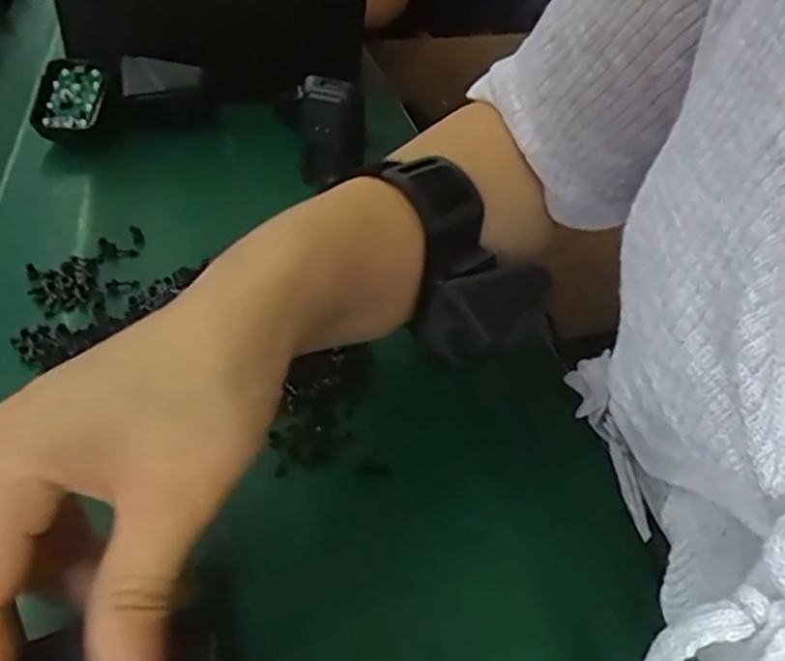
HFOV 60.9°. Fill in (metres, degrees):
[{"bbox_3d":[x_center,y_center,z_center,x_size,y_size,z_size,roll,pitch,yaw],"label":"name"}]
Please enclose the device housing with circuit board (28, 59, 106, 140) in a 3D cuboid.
[{"bbox_3d":[-0.226,-0.164,0.469,0.046,0.012,0.069,-5,60,-9],"label":"device housing with circuit board"}]

